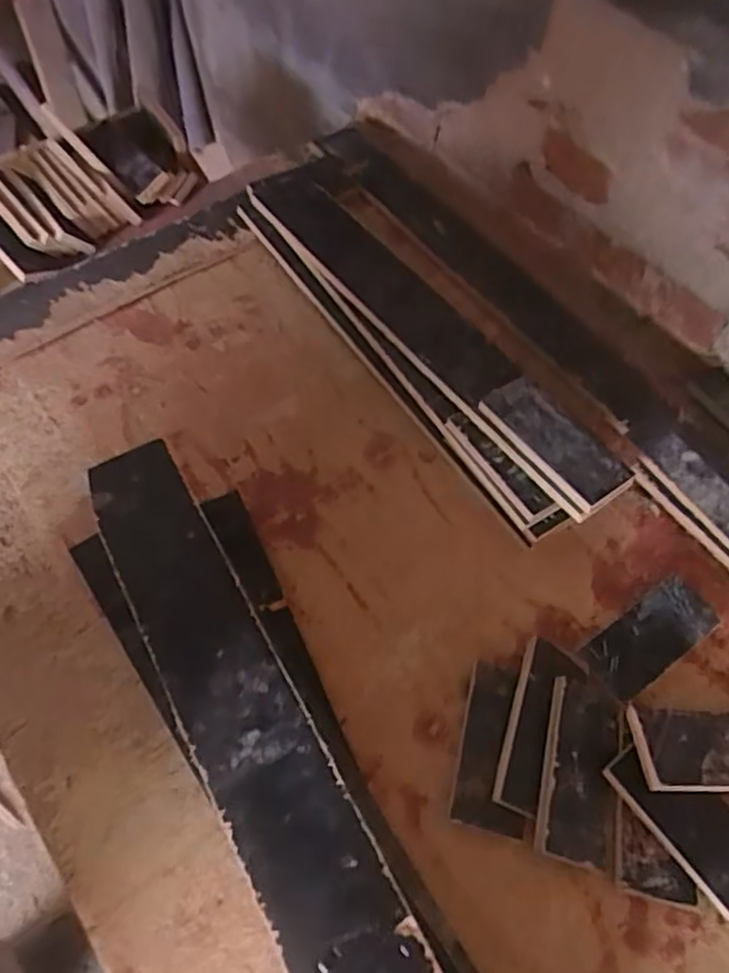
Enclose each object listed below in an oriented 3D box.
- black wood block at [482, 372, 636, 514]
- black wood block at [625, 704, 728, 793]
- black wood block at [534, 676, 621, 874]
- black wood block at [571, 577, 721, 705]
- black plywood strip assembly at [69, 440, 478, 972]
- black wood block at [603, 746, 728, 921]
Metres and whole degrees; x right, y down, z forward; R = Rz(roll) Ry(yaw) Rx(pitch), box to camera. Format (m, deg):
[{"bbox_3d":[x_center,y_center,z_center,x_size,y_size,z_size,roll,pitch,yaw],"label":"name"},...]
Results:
[{"bbox_3d":[0.182,-0.045,0.648,0.060,0.017,0.148,-31,65,-21],"label":"black wood block"},{"bbox_3d":[0.292,0.219,0.563,0.149,0.013,0.063,7,59,-15],"label":"black wood block"},{"bbox_3d":[0.177,0.231,0.557,0.066,0.015,0.140,22,64,-12],"label":"black wood block"},{"bbox_3d":[0.261,0.141,0.627,0.132,0.011,0.058,-31,66,-18],"label":"black wood block"},{"bbox_3d":[-0.056,0.228,0.506,0.130,0.108,0.589,-25,63,-18],"label":"black plywood strip assembly"},{"bbox_3d":[0.262,0.264,0.540,0.064,0.014,0.132,-33,68,-18],"label":"black wood block"}]

